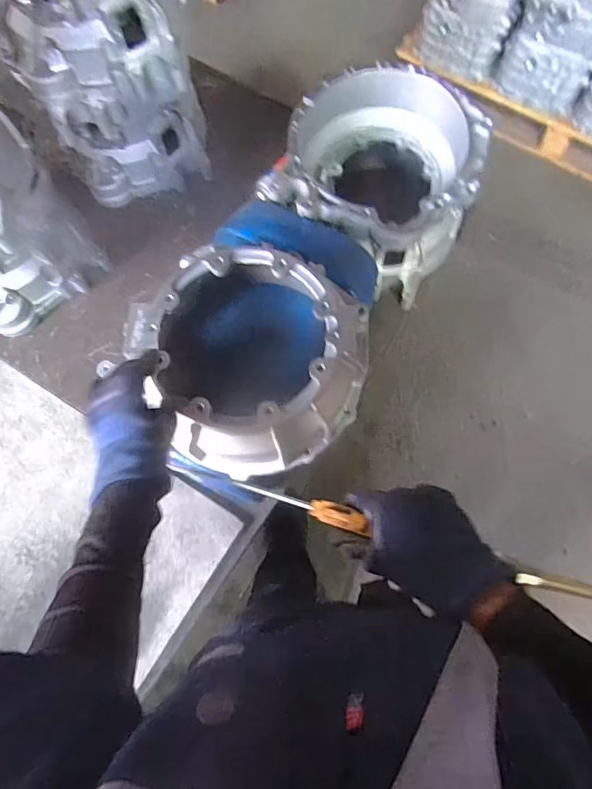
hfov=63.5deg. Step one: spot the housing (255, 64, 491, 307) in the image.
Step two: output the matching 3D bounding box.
[{"bbox_3d":[0.164,-0.397,0.940,0.343,0.271,0.330,16,74,6],"label":"housing"}]

